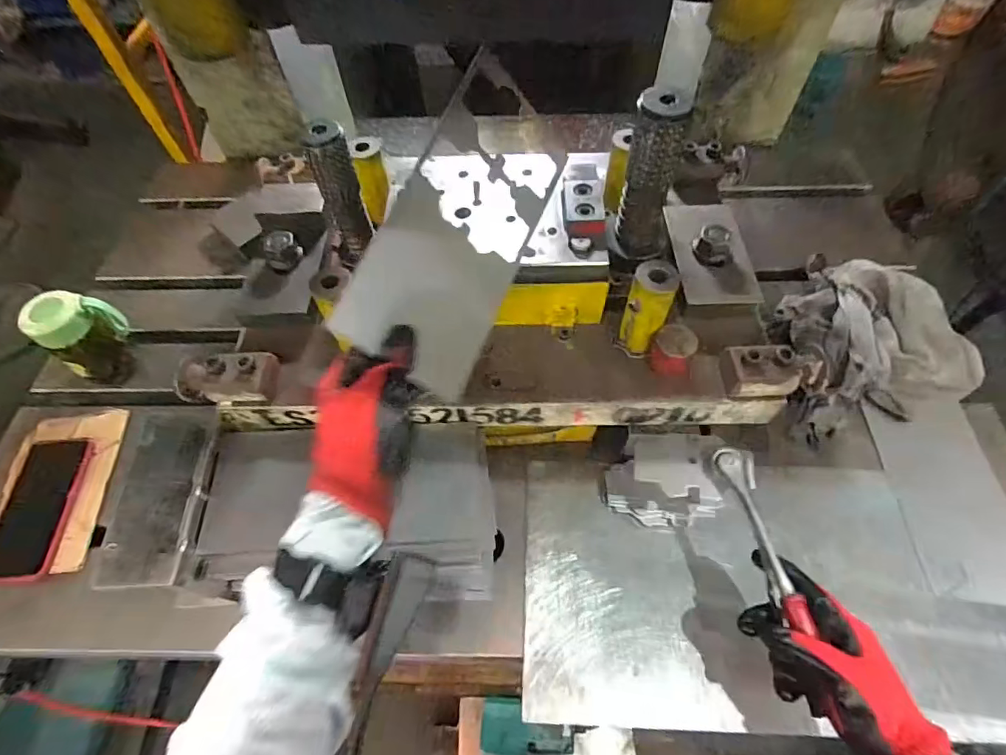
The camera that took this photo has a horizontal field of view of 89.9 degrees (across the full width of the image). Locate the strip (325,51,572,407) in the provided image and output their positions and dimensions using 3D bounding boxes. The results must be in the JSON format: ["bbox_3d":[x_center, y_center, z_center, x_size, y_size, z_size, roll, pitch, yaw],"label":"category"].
[{"bbox_3d":[-0.028,-0.116,0.395,0.010,0.123,0.244,13,75,47],"label":"strip"}]

